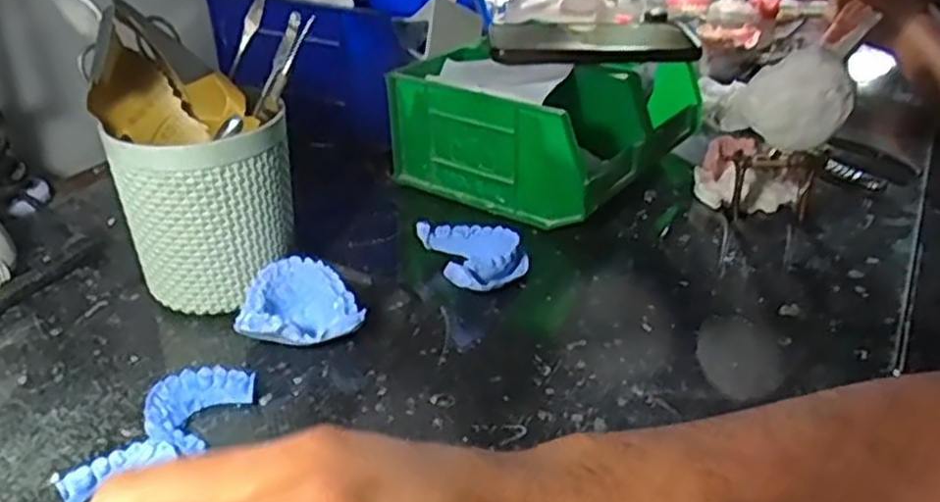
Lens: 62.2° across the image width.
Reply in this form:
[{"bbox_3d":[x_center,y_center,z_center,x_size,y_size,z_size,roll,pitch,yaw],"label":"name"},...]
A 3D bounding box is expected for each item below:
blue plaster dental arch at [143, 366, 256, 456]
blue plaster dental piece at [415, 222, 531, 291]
[{"bbox_3d":[-0.135,0.076,0.378,0.041,0.016,0.052,9,32,16],"label":"blue plaster dental arch"},{"bbox_3d":[0.006,0.004,0.487,0.059,0.024,0.068,-11,32,-17],"label":"blue plaster dental piece"}]

